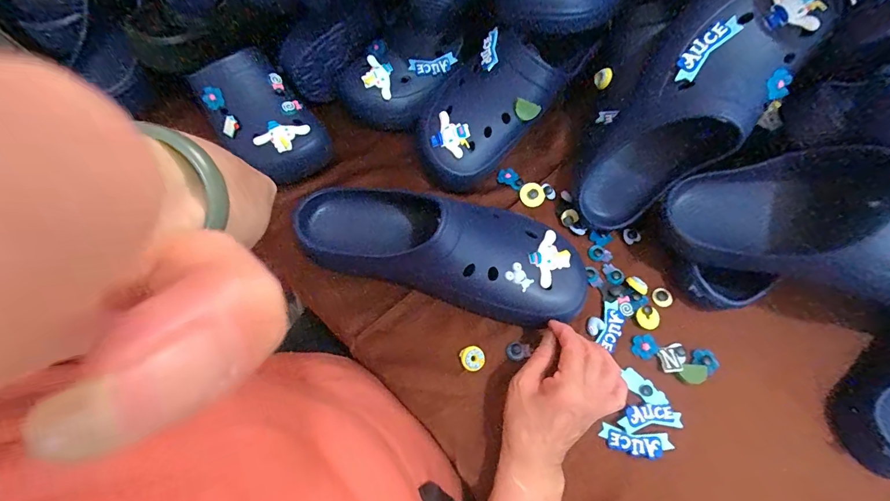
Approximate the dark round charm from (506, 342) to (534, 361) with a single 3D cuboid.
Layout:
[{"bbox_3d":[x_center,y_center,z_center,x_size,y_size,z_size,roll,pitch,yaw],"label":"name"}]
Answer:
[{"bbox_3d":[0.076,0.103,0.415,0.024,0.008,0.019,-21,67,-10],"label":"dark round charm"}]

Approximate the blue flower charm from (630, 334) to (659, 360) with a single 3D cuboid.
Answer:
[{"bbox_3d":[0.206,0.100,0.414,0.026,0.004,0.024,-22,68,-11],"label":"blue flower charm"}]

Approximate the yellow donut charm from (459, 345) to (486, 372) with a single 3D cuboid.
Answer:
[{"bbox_3d":[0.028,0.109,0.403,0.023,0.009,0.024,0,65,-1],"label":"yellow donut charm"}]

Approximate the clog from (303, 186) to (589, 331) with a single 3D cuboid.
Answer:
[{"bbox_3d":[-0.010,-0.009,0.406,0.298,0.106,0.104,14,66,5],"label":"clog"}]

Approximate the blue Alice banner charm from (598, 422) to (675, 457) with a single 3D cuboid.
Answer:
[{"bbox_3d":[0.179,0.179,0.374,0.062,0.005,0.022,8,65,3],"label":"blue Alice banner charm"}]

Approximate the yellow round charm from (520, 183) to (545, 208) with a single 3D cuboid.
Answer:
[{"bbox_3d":[0.107,-0.069,0.491,0.030,0.008,0.027,-16,67,-8],"label":"yellow round charm"}]

